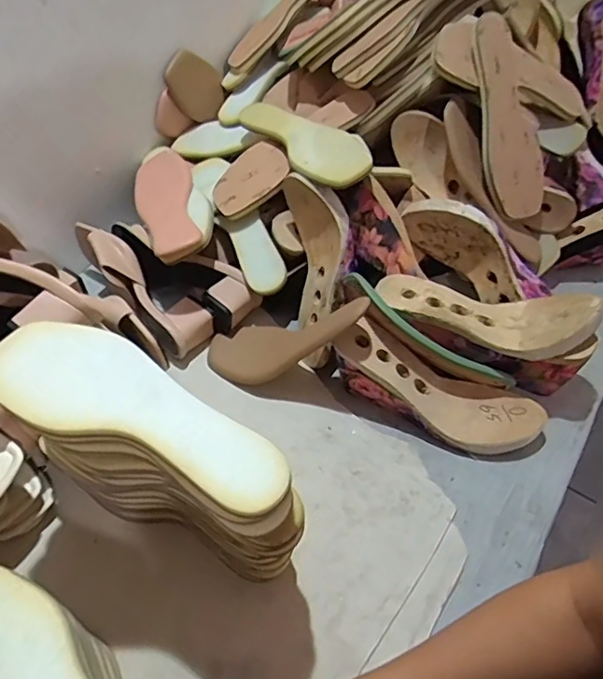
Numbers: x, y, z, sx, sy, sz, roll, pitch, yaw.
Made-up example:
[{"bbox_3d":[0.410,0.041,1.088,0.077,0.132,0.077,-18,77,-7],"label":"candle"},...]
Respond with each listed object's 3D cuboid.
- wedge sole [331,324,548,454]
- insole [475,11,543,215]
[{"bbox_3d":[0.151,0.055,0.616,0.244,0.055,0.081,27,55,-1],"label":"wedge sole"},{"bbox_3d":[0.265,-0.279,0.690,0.094,0.236,0.024,-13,9,-29],"label":"insole"}]

